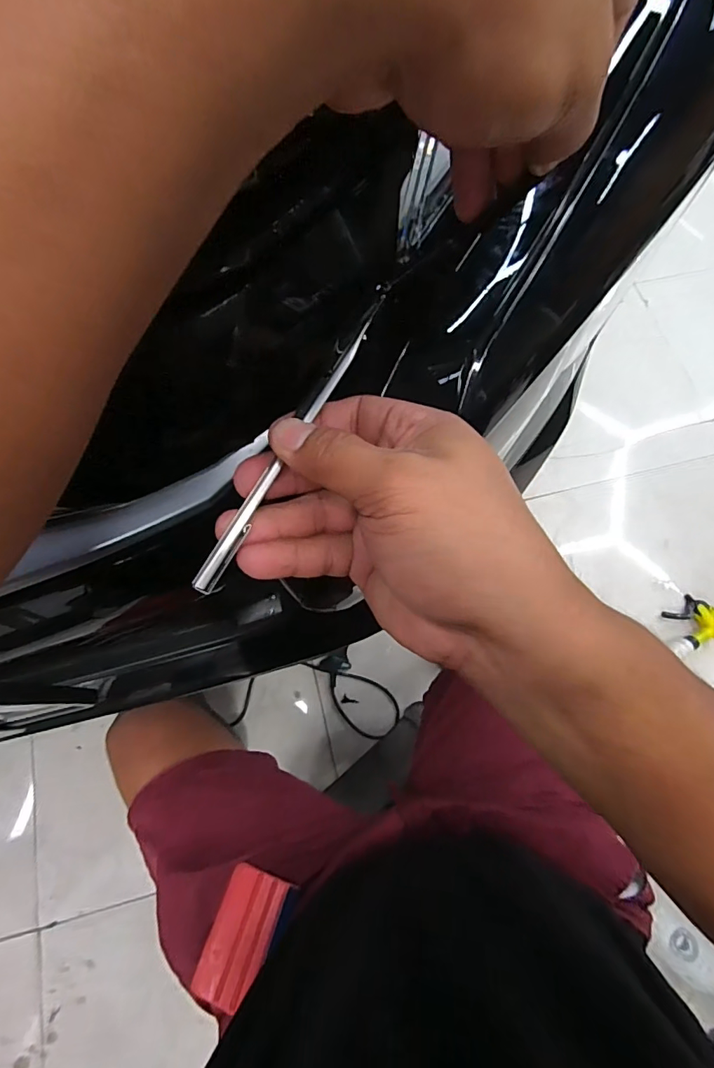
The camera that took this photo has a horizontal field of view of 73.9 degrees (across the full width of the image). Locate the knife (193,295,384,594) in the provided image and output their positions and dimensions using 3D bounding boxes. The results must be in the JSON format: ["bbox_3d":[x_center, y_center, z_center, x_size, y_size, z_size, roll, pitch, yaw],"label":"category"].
[{"bbox_3d":[-0.024,-0.040,0.190,0.006,0.006,0.141,26,75,8],"label":"knife"}]

